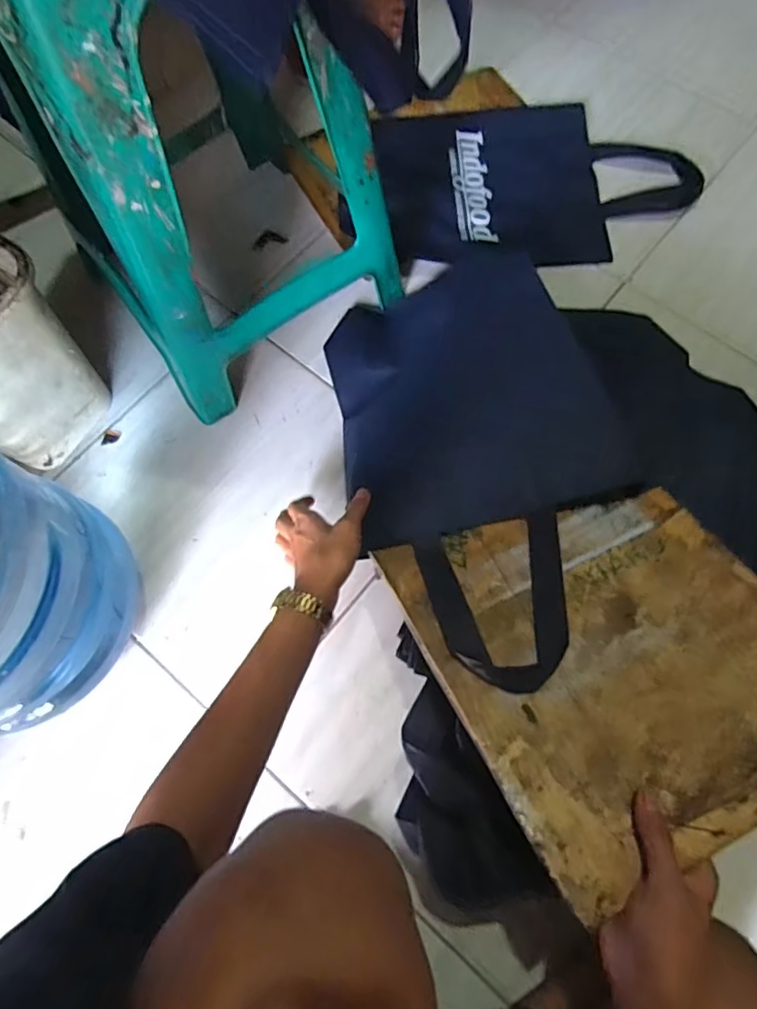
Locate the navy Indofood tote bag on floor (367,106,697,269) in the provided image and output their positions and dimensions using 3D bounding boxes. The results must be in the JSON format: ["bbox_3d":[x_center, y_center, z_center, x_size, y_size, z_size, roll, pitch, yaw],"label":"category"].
[{"bbox_3d":[0.241,-0.501,0.841,0.462,0.014,0.308,-8,72,-2],"label":"navy Indofood tote bag on floor"}]

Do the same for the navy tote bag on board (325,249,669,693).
[{"bbox_3d":[0.111,-0.081,0.623,0.292,0.033,0.541,-21,56,8],"label":"navy tote bag on board"}]

